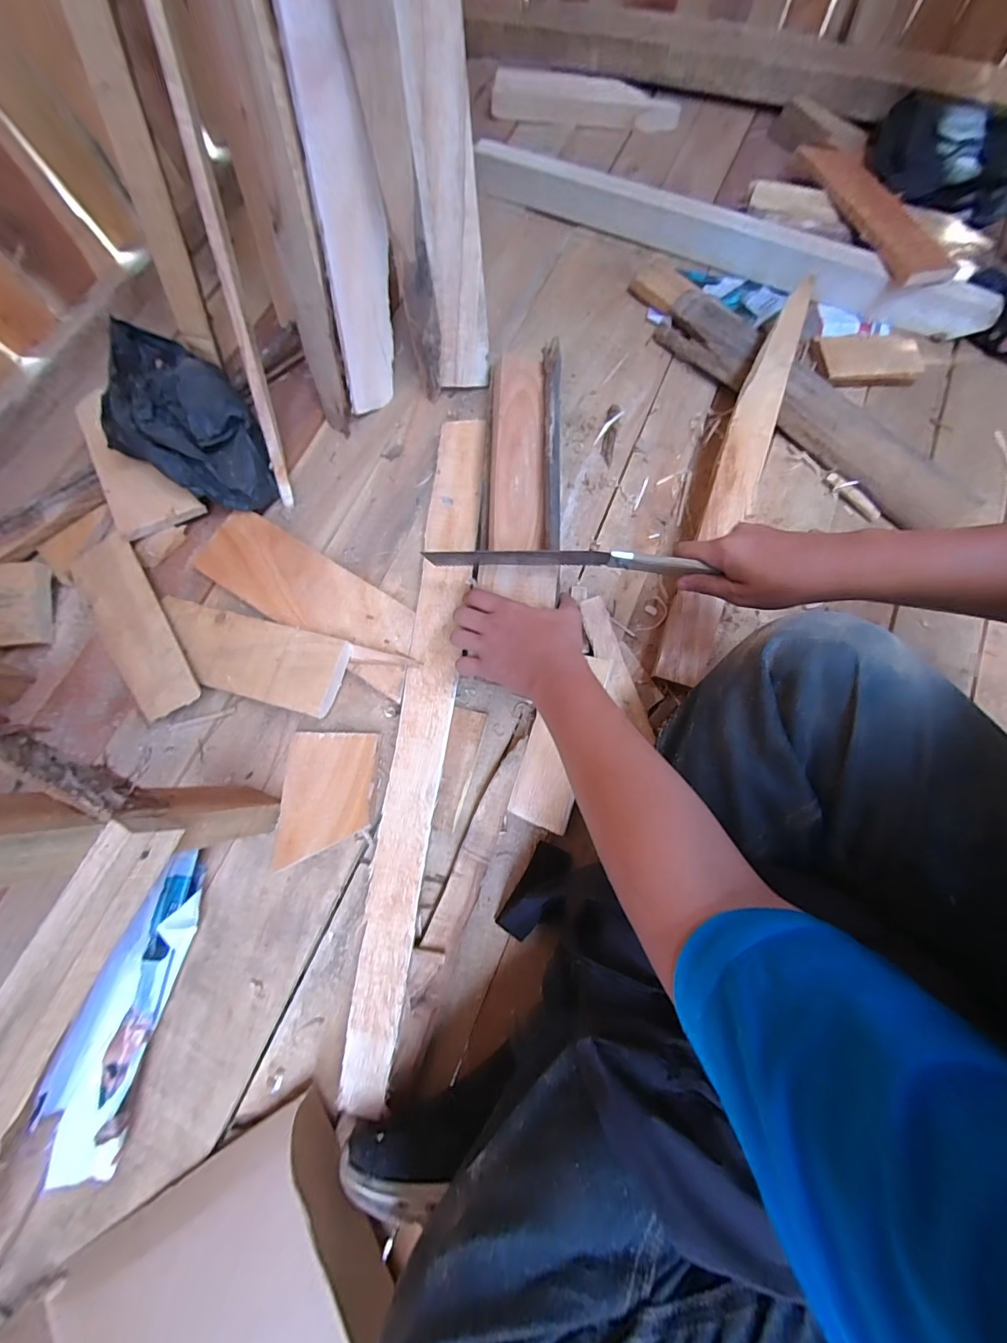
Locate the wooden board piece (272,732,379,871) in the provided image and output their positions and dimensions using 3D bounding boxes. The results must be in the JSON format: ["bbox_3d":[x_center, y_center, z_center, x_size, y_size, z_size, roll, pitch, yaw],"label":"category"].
[{"bbox_3d":[-0.177,0.126,0.462,0.089,0.018,0.124,1,74,2],"label":"wooden board piece"}]

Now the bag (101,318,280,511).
[{"bbox_3d":[-0.383,-0.294,0.547,0.146,0.088,0.255,-35,76,-8],"label":"bag"}]

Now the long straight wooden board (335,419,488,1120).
[{"bbox_3d":[-0.078,0.019,0.479,0.062,0.034,0.701,4,74,3],"label":"long straight wooden board"}]

